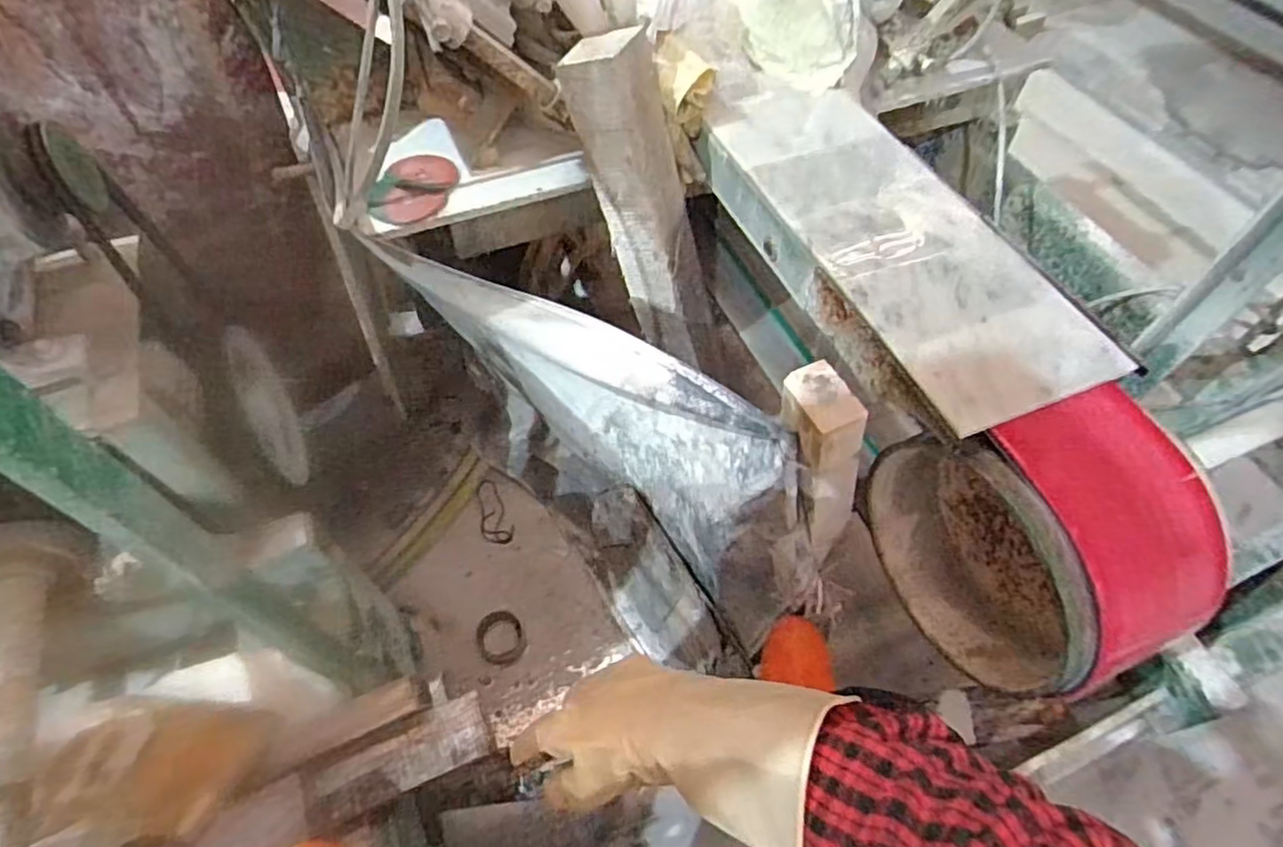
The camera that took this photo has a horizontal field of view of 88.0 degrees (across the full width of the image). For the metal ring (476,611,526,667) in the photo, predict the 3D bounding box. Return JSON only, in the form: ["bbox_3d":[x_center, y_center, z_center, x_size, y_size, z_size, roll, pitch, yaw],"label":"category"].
[{"bbox_3d":[-0.259,0.391,1.218,0.086,0.020,0.100,-15,57,-9],"label":"metal ring"}]

